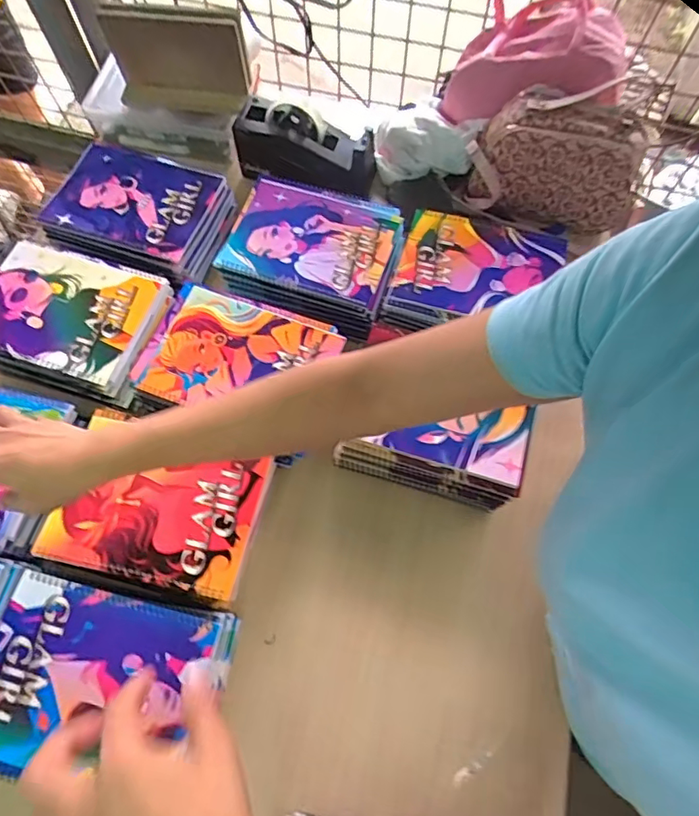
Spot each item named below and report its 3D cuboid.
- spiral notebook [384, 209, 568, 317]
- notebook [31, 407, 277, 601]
[{"bbox_3d":[0.161,-0.174,0.638,0.200,0.016,0.146,11,67,4],"label":"spiral notebook"},{"bbox_3d":[-0.188,0.092,0.510,0.196,0.009,0.149,13,68,5],"label":"notebook"}]

